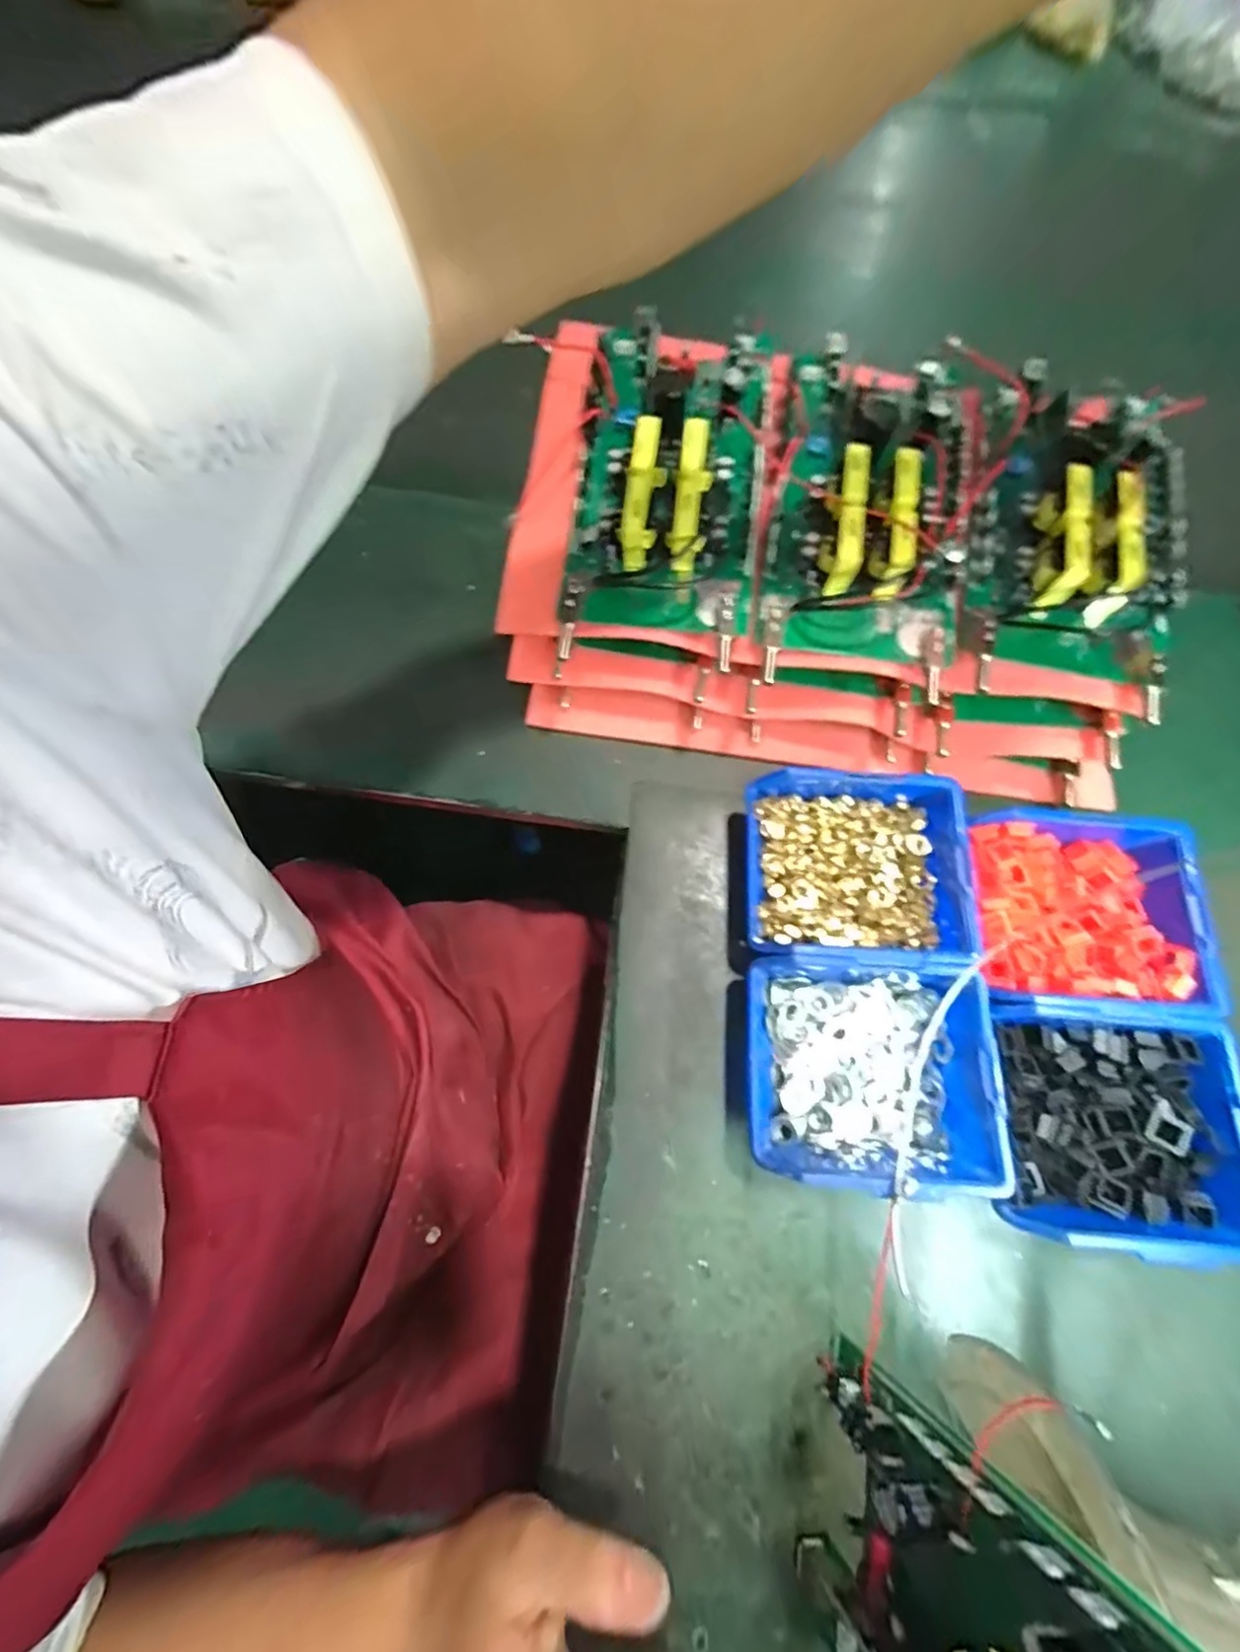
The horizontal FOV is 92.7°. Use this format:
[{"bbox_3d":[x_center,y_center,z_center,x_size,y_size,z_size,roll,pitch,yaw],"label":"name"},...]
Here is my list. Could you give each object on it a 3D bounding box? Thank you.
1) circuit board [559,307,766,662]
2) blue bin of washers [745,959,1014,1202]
[{"bbox_3d":[0.037,-0.255,0.414,0.129,0.045,0.286,6,72,0],"label":"circuit board"},{"bbox_3d":[0.145,0.146,0.356,0.139,0.067,0.118,2,71,0],"label":"blue bin of washers"}]

